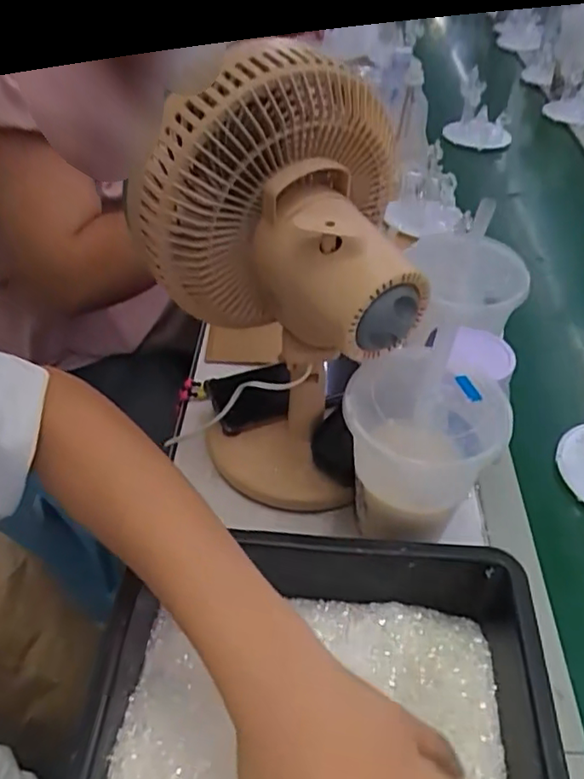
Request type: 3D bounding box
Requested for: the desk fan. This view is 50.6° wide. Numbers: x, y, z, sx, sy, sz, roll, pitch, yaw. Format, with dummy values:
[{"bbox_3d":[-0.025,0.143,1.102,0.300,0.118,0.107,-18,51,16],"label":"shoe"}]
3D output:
[{"bbox_3d":[-0.007,-0.078,0.508,0.215,0.328,0.162,8,44,8],"label":"desk fan"}]

